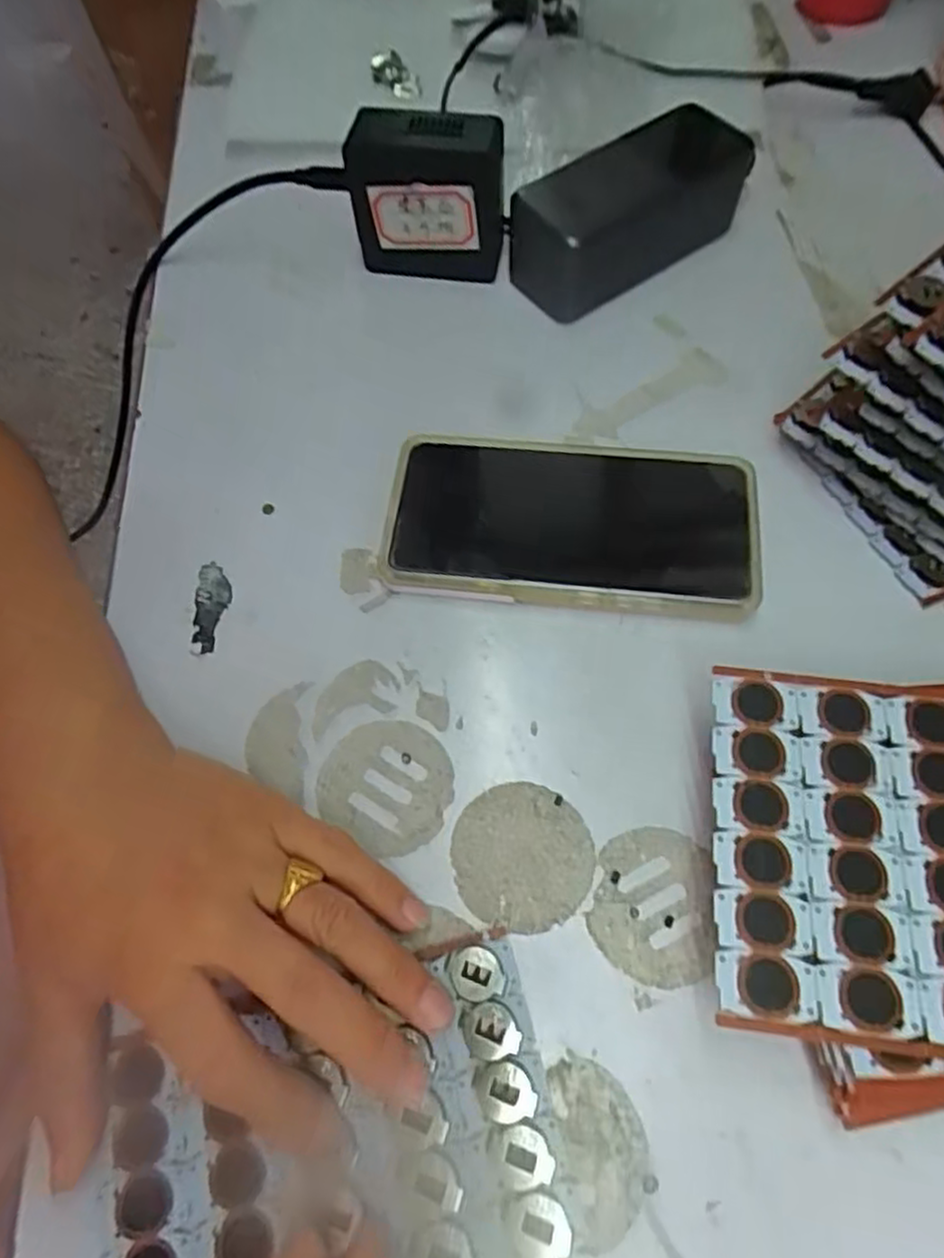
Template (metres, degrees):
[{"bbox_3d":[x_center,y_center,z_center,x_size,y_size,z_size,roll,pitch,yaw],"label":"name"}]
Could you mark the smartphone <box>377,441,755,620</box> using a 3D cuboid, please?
[{"bbox_3d":[0.046,-0.049,0.328,0.164,0.013,0.082,4,64,5],"label":"smartphone"}]

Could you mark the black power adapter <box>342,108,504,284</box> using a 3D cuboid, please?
[{"bbox_3d":[-0.022,-0.227,0.383,0.079,0.080,0.031,8,65,7],"label":"black power adapter"}]

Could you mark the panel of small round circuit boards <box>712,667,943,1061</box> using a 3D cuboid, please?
[{"bbox_3d":[0.155,0.075,0.231,0.148,0.004,0.114,6,65,6],"label":"panel of small round circuit boards"}]

